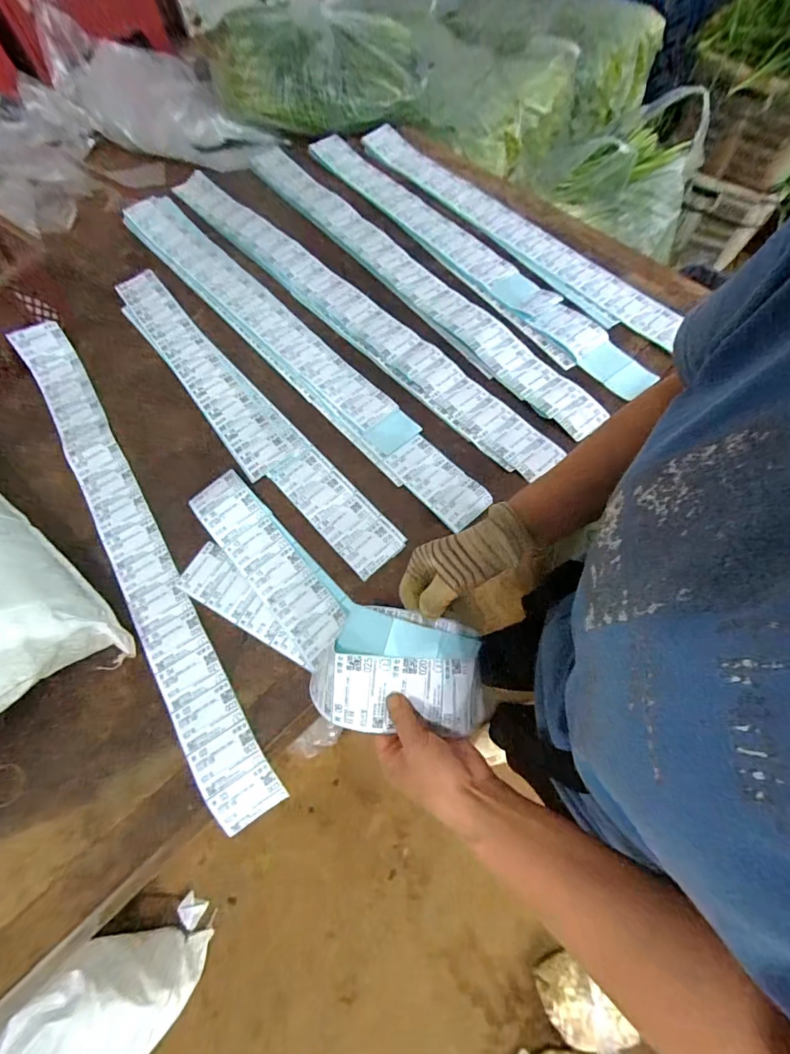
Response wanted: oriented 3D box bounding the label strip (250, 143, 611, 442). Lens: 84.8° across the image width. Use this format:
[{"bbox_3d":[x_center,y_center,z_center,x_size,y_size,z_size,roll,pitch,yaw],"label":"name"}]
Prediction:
[{"bbox_3d":[0.012,-0.449,0.756,0.093,0.018,0.847,-38,71,-13],"label":"label strip"}]

